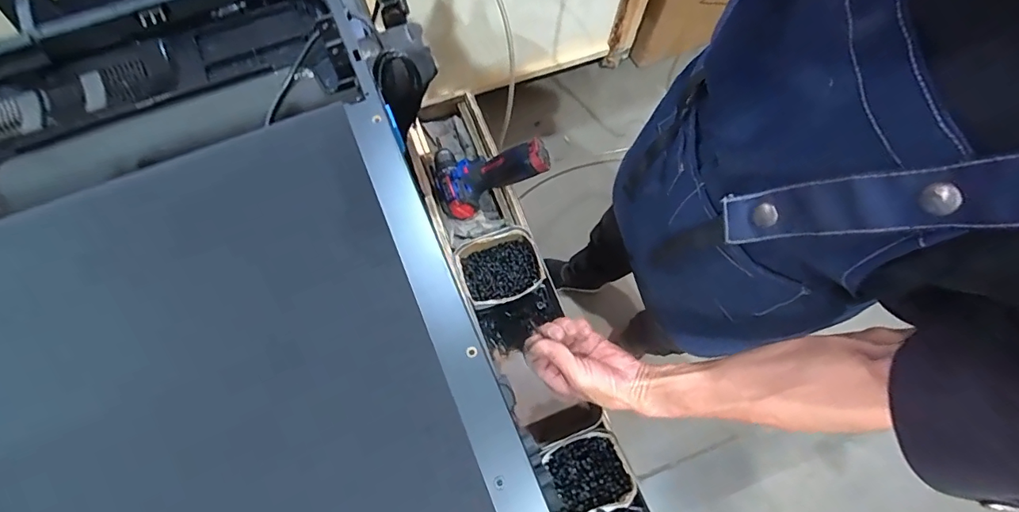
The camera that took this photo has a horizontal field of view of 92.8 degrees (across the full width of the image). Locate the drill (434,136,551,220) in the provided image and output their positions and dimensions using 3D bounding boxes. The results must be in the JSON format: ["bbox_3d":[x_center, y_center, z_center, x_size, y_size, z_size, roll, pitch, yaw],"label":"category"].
[{"bbox_3d":[-0.044,-0.174,0.816,0.171,0.110,0.160,-20,74,-7],"label":"drill"}]

